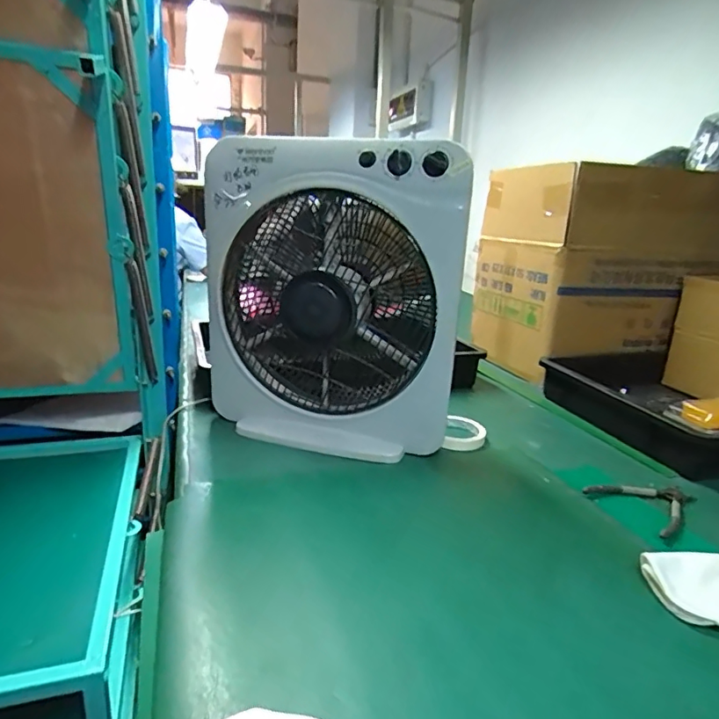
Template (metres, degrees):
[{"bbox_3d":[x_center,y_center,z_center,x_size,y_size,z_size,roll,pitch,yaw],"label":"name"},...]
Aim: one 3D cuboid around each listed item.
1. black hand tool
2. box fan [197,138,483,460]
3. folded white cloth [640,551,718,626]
[{"bbox_3d":[0.371,0.179,0.652,0.122,0.011,0.103,-6,18,-28],"label":"black hand tool"},{"bbox_3d":[-0.030,-0.082,0.758,0.372,0.418,0.166,11,18,26],"label":"box fan"},{"bbox_3d":[0.348,0.222,0.491,0.127,0.026,0.082,5,16,6],"label":"folded white cloth"}]

